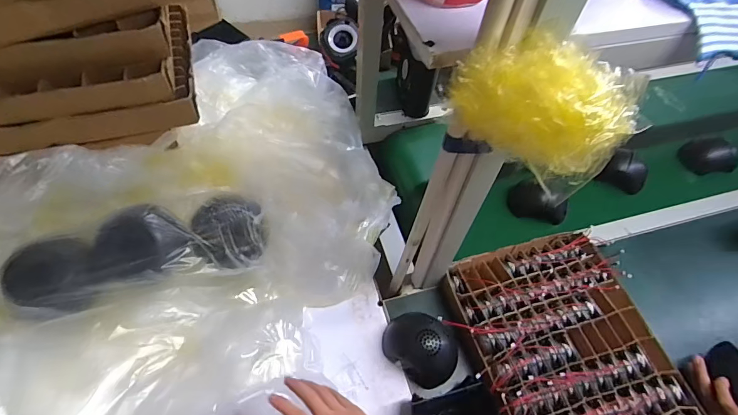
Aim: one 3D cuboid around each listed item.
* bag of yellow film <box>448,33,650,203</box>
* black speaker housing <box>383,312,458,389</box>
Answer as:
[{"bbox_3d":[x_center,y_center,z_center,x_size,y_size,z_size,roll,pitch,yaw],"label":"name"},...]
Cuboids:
[{"bbox_3d":[0.140,-0.085,0.323,0.070,0.089,0.139,-39,67,-23],"label":"bag of yellow film"},{"bbox_3d":[0.091,0.234,0.669,0.131,0.060,0.099,33,62,18],"label":"black speaker housing"}]

